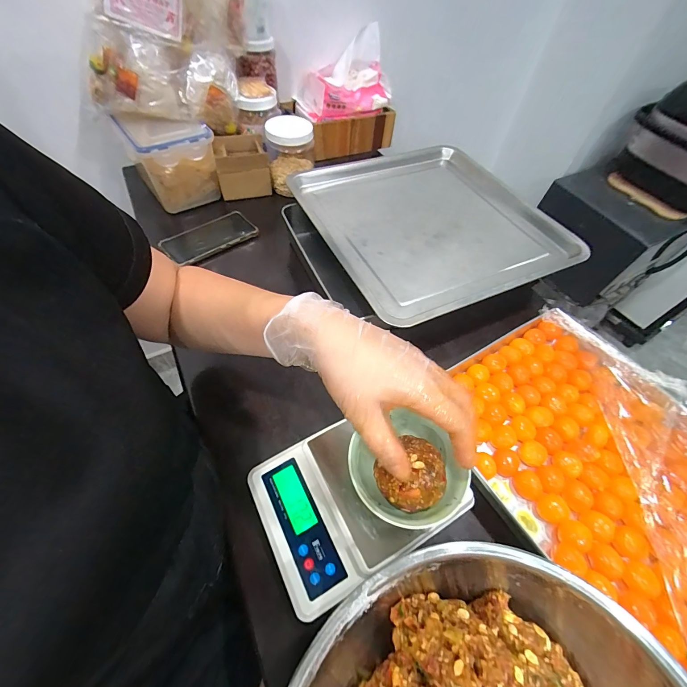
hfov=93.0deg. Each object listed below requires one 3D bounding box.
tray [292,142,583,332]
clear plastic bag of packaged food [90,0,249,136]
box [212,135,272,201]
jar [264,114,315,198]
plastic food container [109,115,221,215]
[{"bbox_3d":[0.150,-0.224,0.570,0.392,0.027,0.399,-21,60,-17],"label":"tray"},{"bbox_3d":[-0.280,-0.520,0.534,0.224,0.288,0.051,1,35,-30],"label":"clear plastic bag of packaged food"},{"bbox_3d":[-0.204,-0.354,0.664,0.099,0.090,0.088,-9,57,-10],"label":"box"},{"bbox_3d":[-0.109,-0.393,0.682,0.092,0.112,0.093,2,56,-3],"label":"jar"},{"bbox_3d":[-0.320,-0.349,0.627,0.139,0.127,0.117,-24,61,-19],"label":"plastic food container"}]

